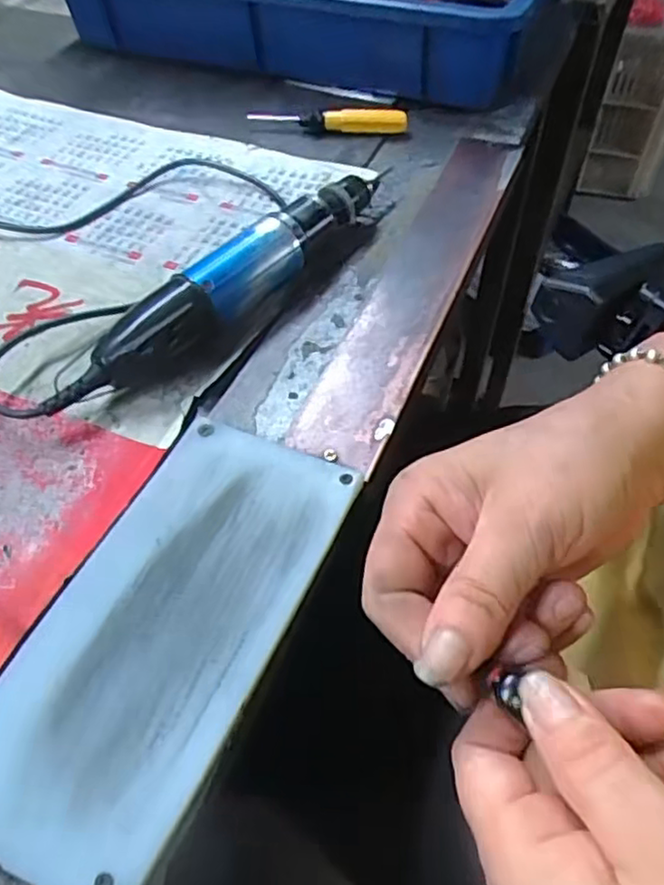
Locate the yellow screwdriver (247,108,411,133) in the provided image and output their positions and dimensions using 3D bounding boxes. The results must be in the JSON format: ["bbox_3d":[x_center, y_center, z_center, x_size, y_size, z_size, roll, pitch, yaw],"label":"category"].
[{"bbox_3d":[-0.004,-0.254,0.527,0.124,0.018,0.020,12,53,13],"label":"yellow screwdriver"}]

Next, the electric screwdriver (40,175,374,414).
[{"bbox_3d":[-0.058,-0.091,0.387,0.031,0.042,0.234,30,59,25],"label":"electric screwdriver"}]

